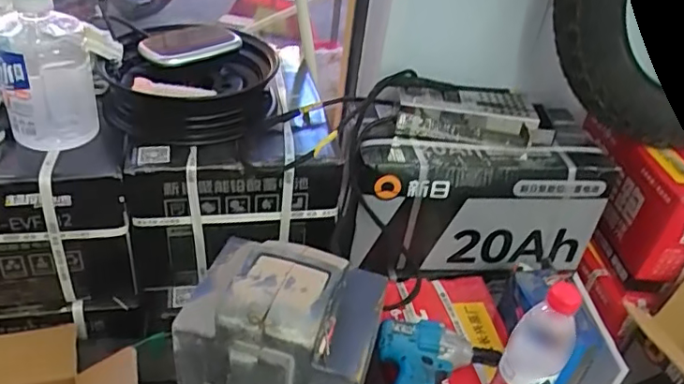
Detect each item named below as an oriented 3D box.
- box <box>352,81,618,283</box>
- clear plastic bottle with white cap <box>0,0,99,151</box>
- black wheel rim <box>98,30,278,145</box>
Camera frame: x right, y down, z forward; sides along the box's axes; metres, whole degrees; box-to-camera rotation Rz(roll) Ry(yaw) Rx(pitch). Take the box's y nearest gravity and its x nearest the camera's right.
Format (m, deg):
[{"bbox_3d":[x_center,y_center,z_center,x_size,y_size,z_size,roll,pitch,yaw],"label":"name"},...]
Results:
[{"bbox_3d":[0.215,-0.012,0.926,0.381,0.249,0.160,3,37,-6],"label":"box"},{"bbox_3d":[-0.347,-0.142,0.671,0.098,0.178,0.077,-12,41,-25],"label":"clear plastic bottle with white cap"},{"bbox_3d":[-0.212,-0.150,0.804,0.225,0.074,0.205,-1,37,-11],"label":"black wheel rim"}]

